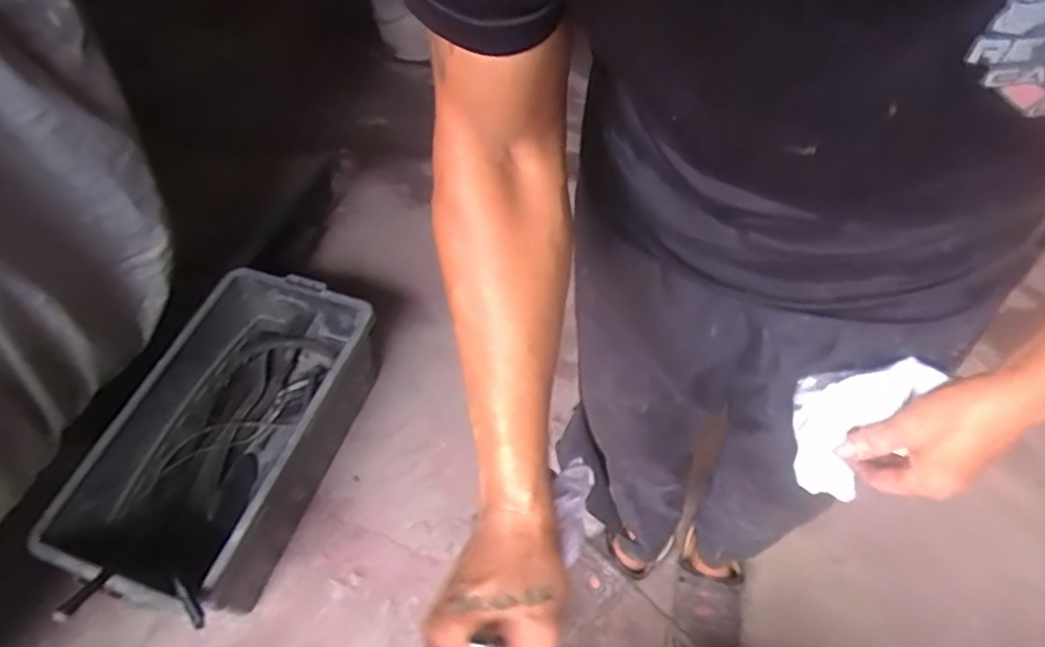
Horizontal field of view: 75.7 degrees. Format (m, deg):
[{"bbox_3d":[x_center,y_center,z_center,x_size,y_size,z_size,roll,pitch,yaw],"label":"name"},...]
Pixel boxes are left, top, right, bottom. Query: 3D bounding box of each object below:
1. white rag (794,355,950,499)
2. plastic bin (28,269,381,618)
[{"bbox_3d":[0.278,0.087,0.591,0.084,0.174,0.031,35,52,24],"label":"white rag"},{"bbox_3d":[-0.504,0.211,1.213,0.307,0.258,0.576,15,56,13],"label":"plastic bin"}]

